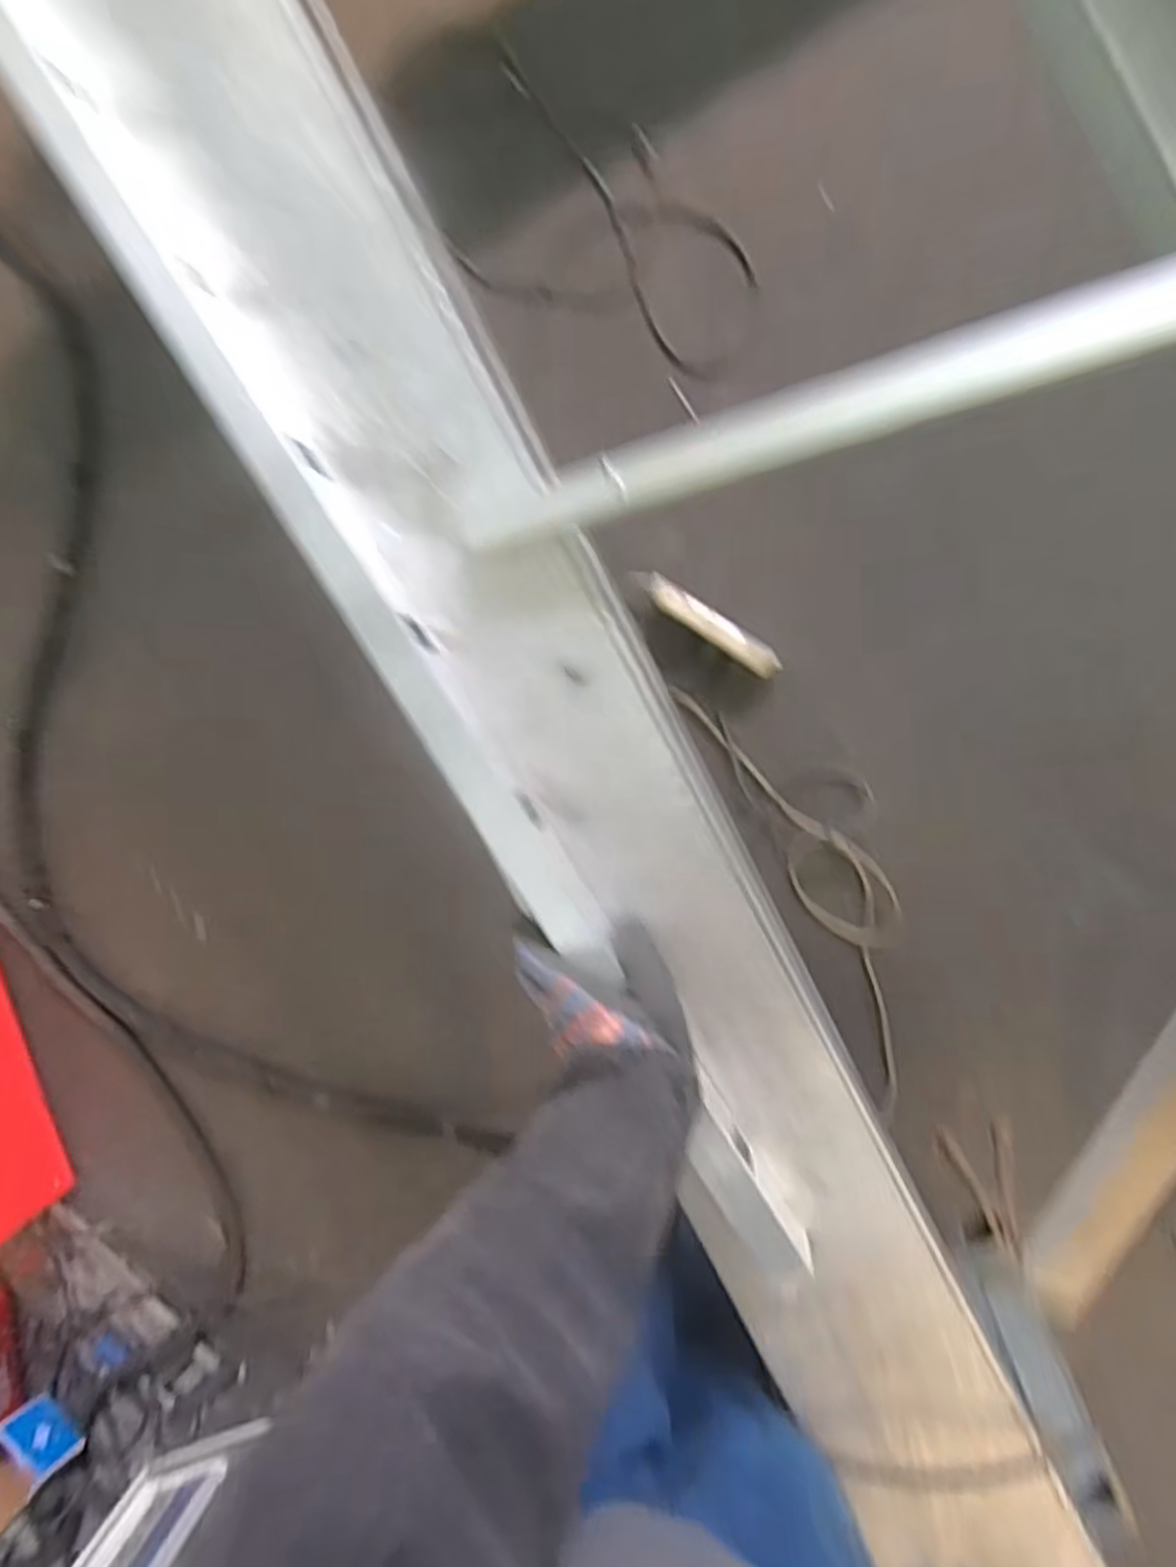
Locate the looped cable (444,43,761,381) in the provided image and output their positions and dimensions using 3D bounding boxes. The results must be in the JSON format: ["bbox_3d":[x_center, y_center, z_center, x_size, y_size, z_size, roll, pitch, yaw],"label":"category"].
[{"bbox_3d":[0.021,-0.715,1.078,0.457,0.048,0.236,37,106,0],"label":"looped cable"}]

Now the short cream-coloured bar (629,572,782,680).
[{"bbox_3d":[0.163,-0.219,1.089,0.225,0.050,0.041,35,102,3],"label":"short cream-coloured bar"}]

